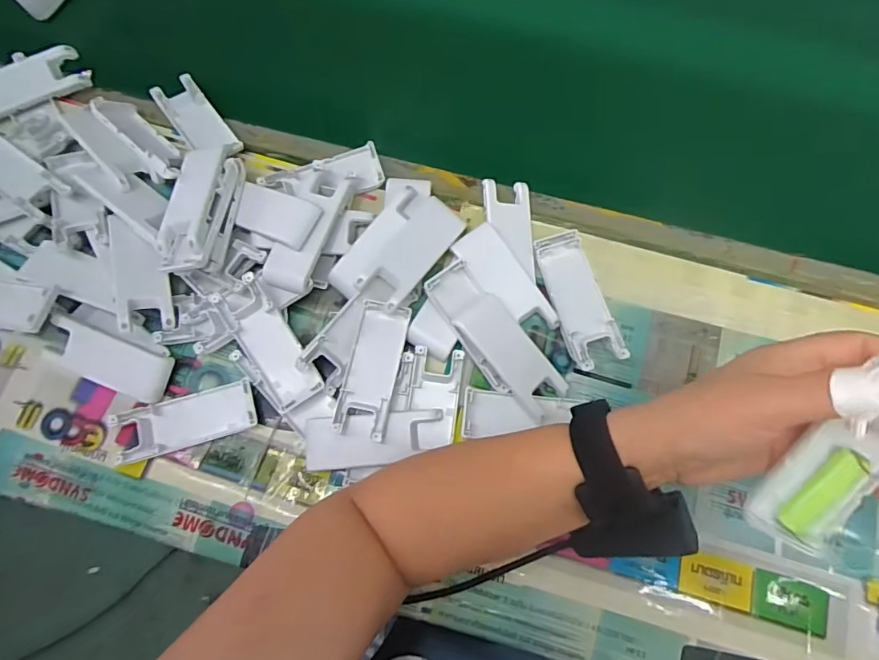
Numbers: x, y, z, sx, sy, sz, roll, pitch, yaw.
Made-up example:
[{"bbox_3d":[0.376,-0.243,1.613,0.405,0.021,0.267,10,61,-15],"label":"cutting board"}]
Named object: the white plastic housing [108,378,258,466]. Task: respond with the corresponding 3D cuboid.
[{"bbox_3d":[-0.196,0.070,0.395,0.104,0.012,0.039,-17,76,-5],"label":"white plastic housing"}]

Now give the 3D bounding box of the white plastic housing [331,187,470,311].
[{"bbox_3d":[-0.034,-0.069,0.405,0.064,0.016,0.106,37,78,8],"label":"white plastic housing"}]

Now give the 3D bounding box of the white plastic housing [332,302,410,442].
[{"bbox_3d":[-0.051,0.029,0.389,0.037,0.019,0.101,11,76,2],"label":"white plastic housing"}]

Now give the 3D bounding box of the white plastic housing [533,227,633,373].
[{"bbox_3d":[0.112,-0.025,0.417,0.042,0.020,0.112,-17,76,-5],"label":"white plastic housing"}]

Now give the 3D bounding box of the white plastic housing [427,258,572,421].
[{"bbox_3d":[0.044,0.007,0.395,0.044,0.019,0.130,-38,79,-10],"label":"white plastic housing"}]

